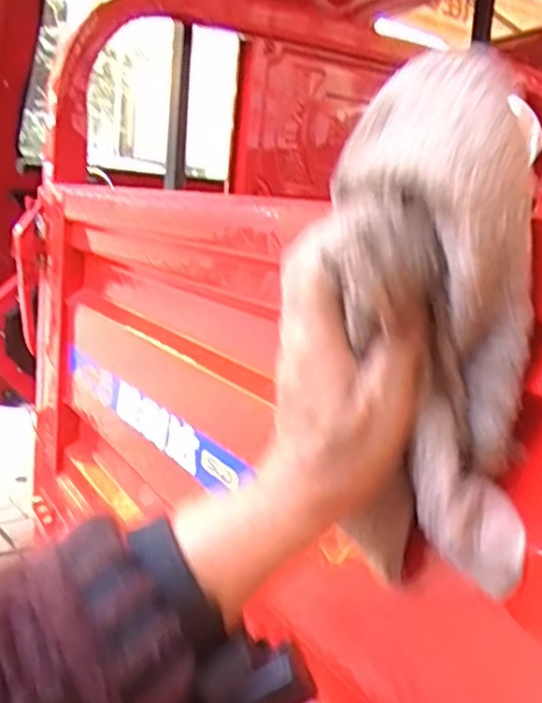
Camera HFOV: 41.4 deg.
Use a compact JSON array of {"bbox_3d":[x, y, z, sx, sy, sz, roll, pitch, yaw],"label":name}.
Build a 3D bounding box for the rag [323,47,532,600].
[{"bbox_3d":[0.071,-0.002,0.328,0.071,0.244,0.075,-9,17,-10],"label":"rag"}]

